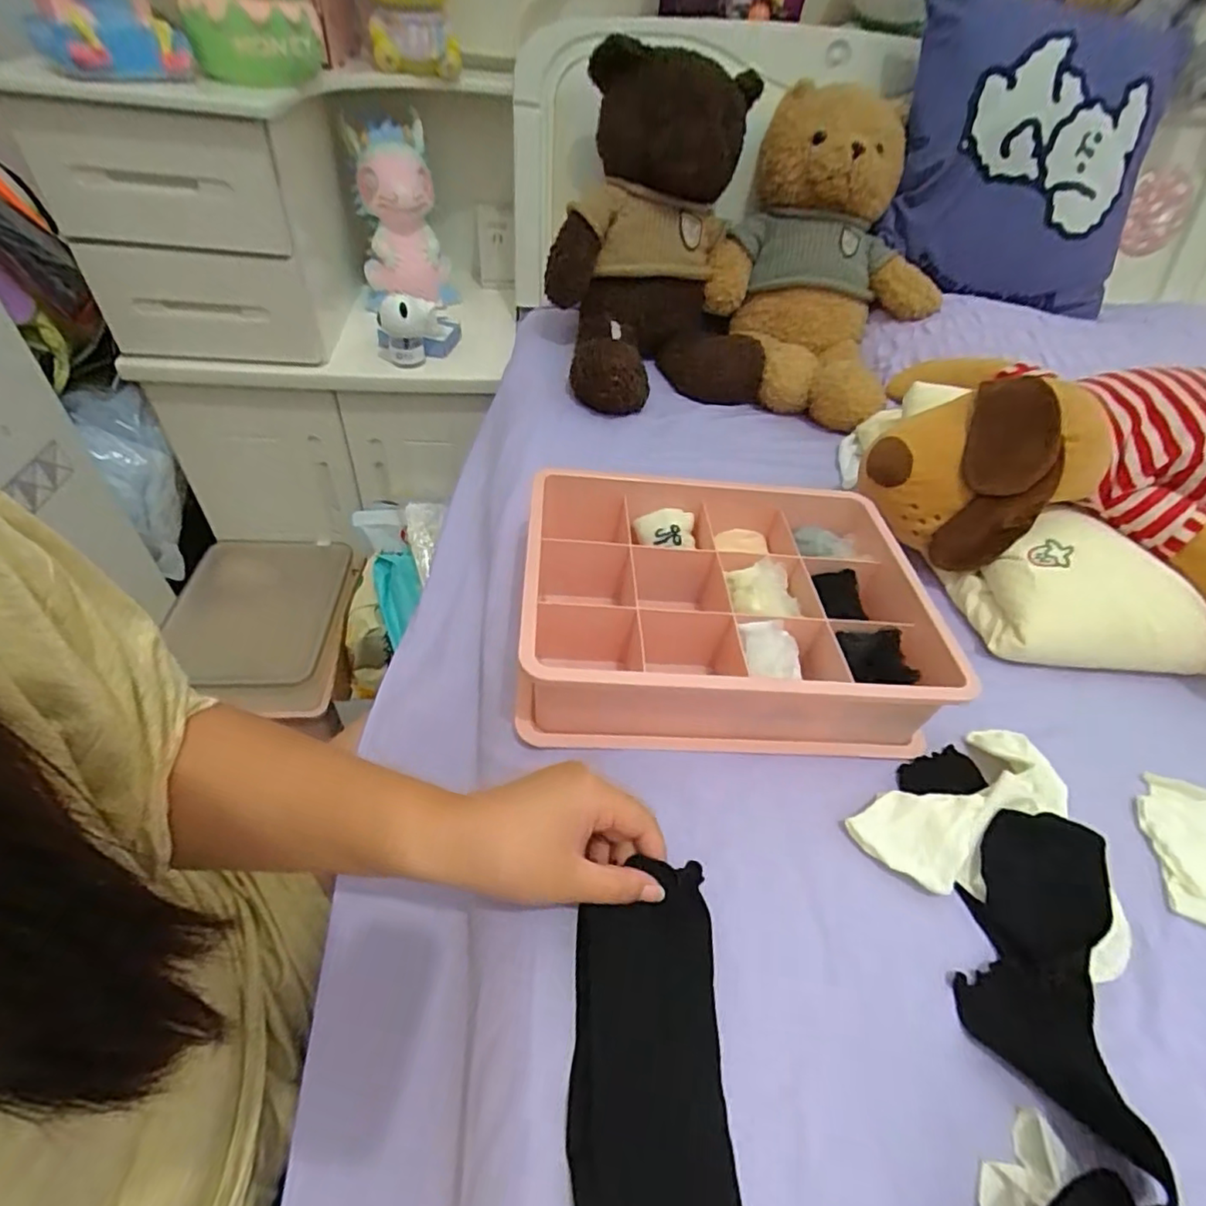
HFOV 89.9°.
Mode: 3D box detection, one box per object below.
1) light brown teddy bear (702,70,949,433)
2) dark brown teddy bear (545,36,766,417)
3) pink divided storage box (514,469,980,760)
[{"bbox_3d":[0.282,-0.432,0.755,0.270,0.265,0.299,21,47,14],"label":"light brown teddy bear"},{"bbox_3d":[0.069,-0.419,0.724,0.252,0.313,0.311,-3,46,-9],"label":"dark brown teddy bear"},{"bbox_3d":[0.091,-0.003,0.464,0.295,0.088,0.227,3,50,-5],"label":"pink divided storage box"}]

